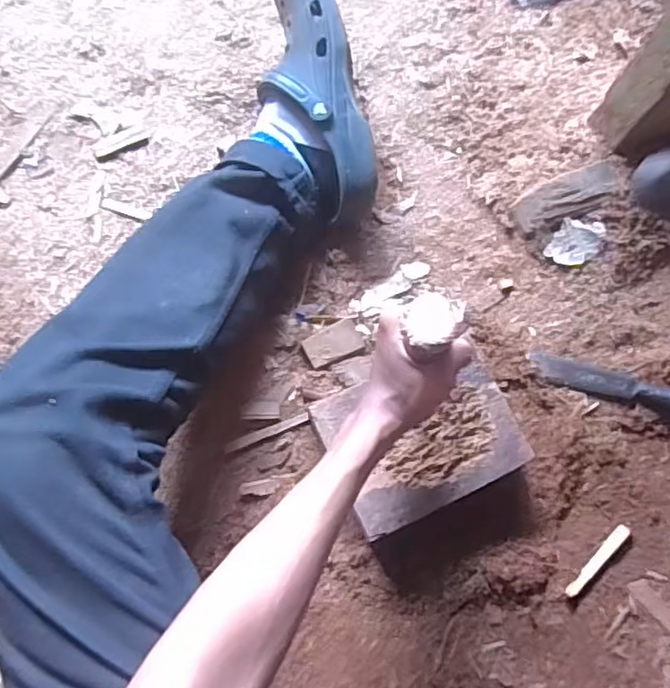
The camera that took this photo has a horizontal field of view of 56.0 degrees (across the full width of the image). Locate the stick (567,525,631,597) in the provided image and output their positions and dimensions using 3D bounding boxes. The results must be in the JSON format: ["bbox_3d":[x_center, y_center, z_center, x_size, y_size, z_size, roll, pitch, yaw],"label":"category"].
[{"bbox_3d":[0.264,0.217,0.630,0.013,0.004,0.090,43,81,7],"label":"stick"}]

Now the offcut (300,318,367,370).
[{"bbox_3d":[-0.002,-0.001,0.674,0.063,0.009,0.034,-23,80,-6],"label":"offcut"}]

